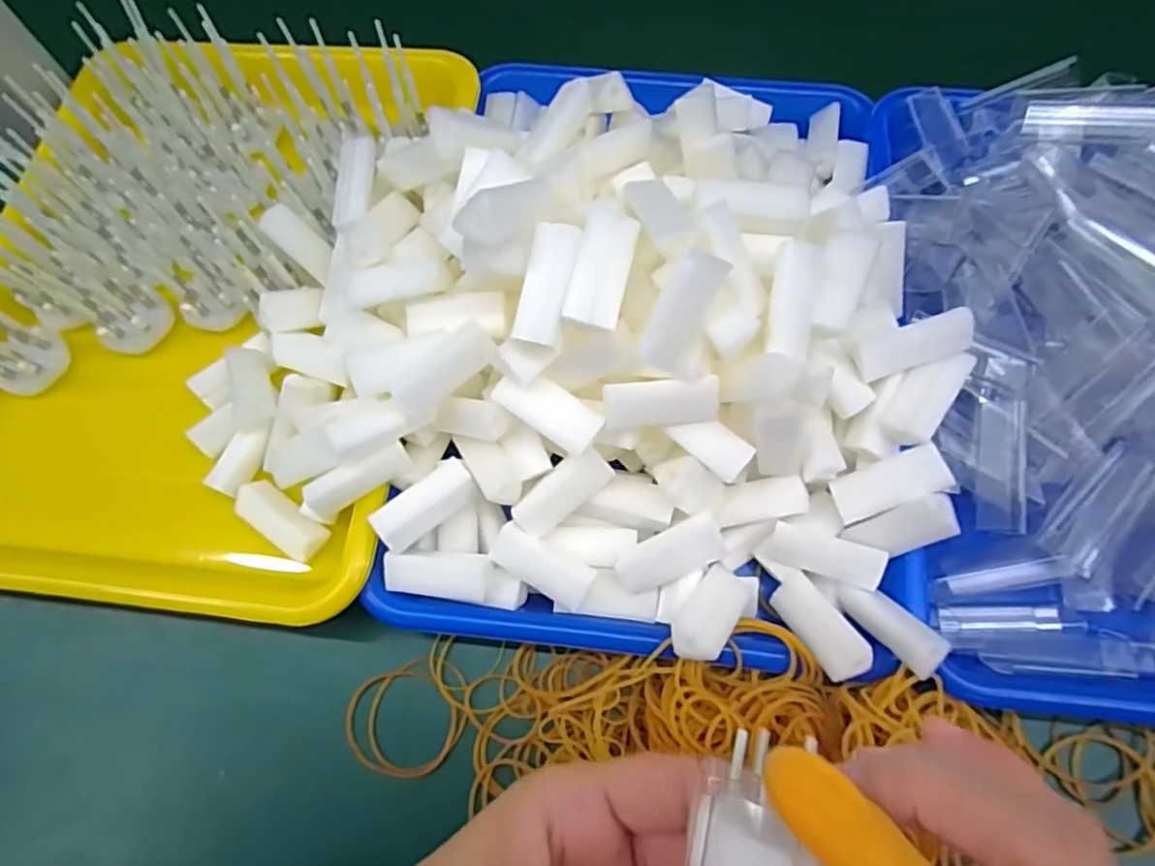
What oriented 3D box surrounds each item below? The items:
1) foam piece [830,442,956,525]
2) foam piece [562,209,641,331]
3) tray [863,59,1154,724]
[{"bbox_3d":[0.131,0.021,0.267,0.045,0.011,0.021,-26,68,15],"label":"foam piece"},{"bbox_3d":[0.010,-0.062,0.240,0.020,0.009,0.044,14,83,8],"label":"foam piece"},{"bbox_3d":[0.272,-0.038,0.291,0.230,0.093,0.322,3,69,4],"label":"tray"}]

